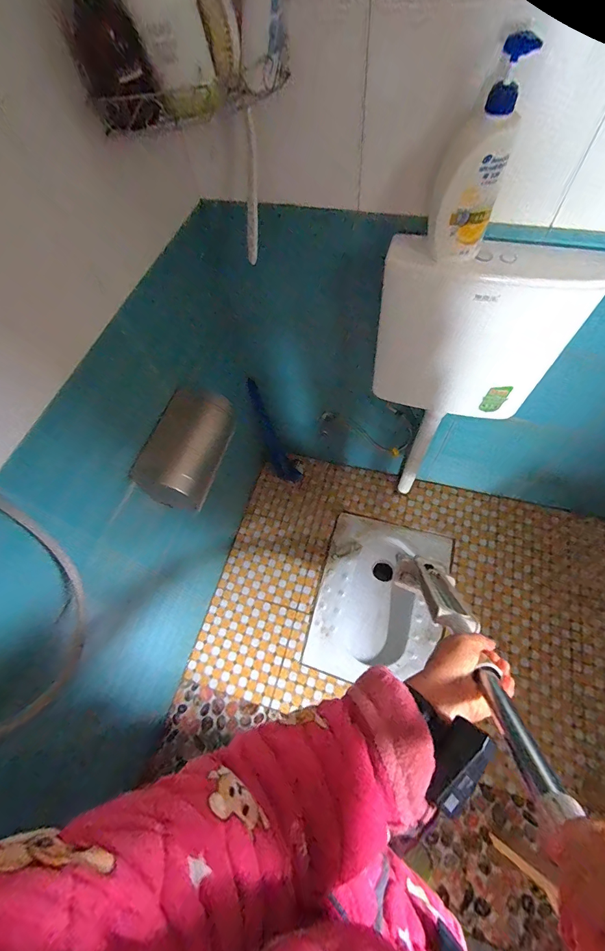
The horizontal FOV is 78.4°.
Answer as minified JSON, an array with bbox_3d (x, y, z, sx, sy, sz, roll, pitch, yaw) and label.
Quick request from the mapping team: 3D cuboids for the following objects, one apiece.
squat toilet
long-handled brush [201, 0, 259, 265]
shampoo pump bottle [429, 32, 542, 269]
[{"bbox_3d":[0.277,0.464,1.351,0.426,0.209,0.538,13,65,9],"label":"squat toilet"},{"bbox_3d":[-0.097,-0.526,0.607,0.042,0.326,0.058,-7,63,0],"label":"long-handled brush"},{"bbox_3d":[0.247,-0.446,0.537,0.093,0.236,0.065,15,66,11],"label":"shampoo pump bottle"}]

